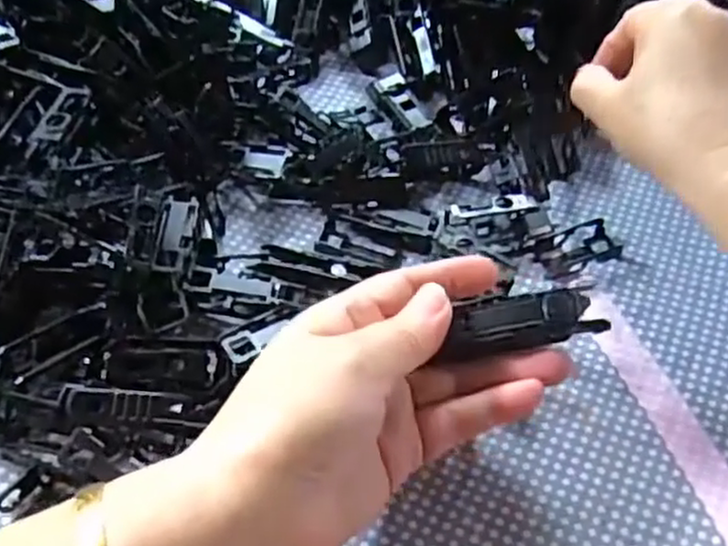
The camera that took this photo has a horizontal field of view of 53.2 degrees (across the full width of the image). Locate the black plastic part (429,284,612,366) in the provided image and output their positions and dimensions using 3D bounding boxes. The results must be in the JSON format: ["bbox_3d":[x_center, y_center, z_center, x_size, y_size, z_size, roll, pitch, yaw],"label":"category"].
[{"bbox_3d":[0.056,0.017,0.260,0.056,0.013,0.017,-12,55,6],"label":"black plastic part"}]

